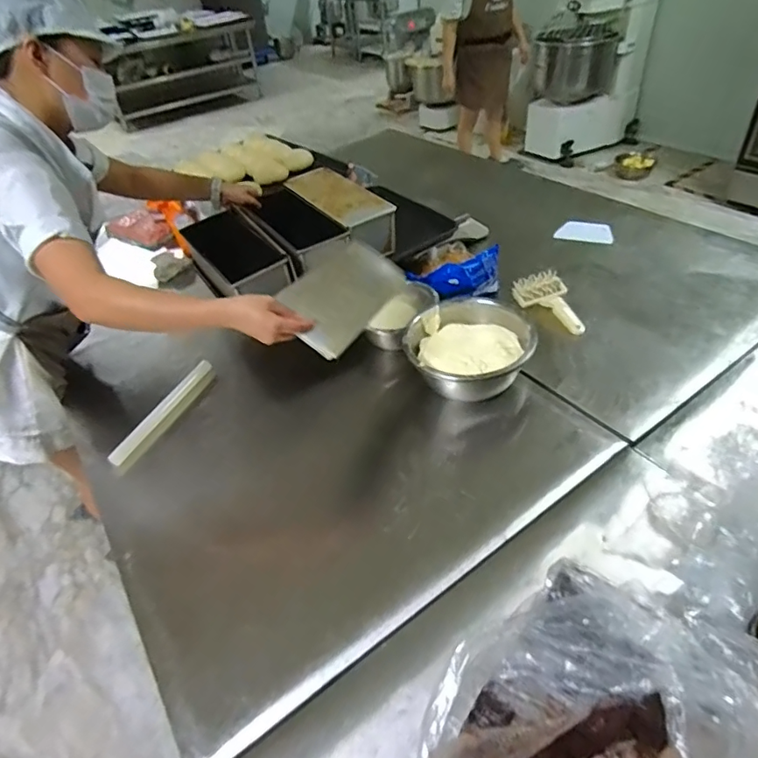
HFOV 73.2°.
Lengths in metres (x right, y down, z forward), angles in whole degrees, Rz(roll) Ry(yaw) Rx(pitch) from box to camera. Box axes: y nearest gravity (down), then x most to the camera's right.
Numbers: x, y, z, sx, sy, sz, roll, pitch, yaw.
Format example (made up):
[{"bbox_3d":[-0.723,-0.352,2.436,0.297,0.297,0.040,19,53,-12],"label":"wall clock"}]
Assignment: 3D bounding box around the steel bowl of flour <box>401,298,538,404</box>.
[{"bbox_3d":[0.180,-0.055,1.033,0.248,0.095,0.239,10,46,18],"label":"steel bowl of flour"}]

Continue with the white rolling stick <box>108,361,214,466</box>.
[{"bbox_3d":[-0.456,0.065,1.087,0.033,0.028,0.303,11,46,19],"label":"white rolling stick"}]

